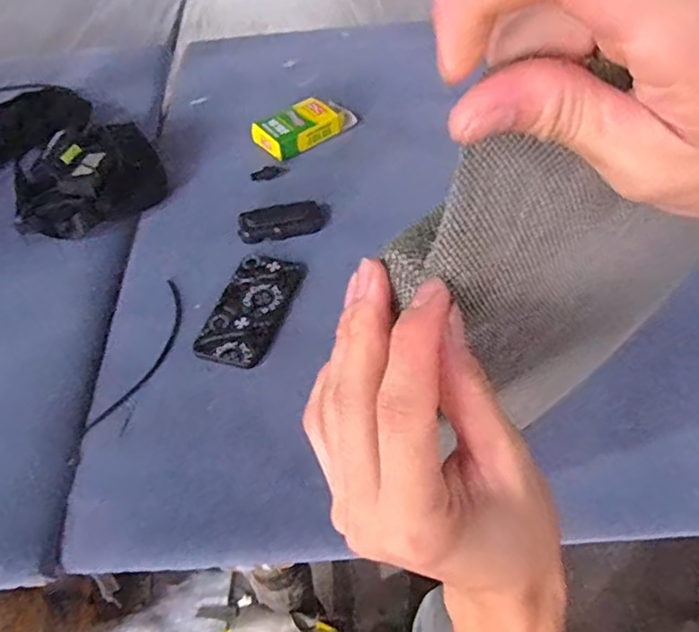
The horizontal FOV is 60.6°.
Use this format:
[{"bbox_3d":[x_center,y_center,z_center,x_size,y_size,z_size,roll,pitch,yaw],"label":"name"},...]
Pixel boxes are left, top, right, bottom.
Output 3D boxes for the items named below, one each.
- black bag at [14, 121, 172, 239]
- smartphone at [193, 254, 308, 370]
[{"bbox_3d":[-0.360,-0.191,0.820,0.198,0.060,0.181,-20,55,-11],"label":"black bag"},{"bbox_3d":[-0.114,-0.010,0.707,0.083,0.010,0.163,15,54,11],"label":"smartphone"}]

